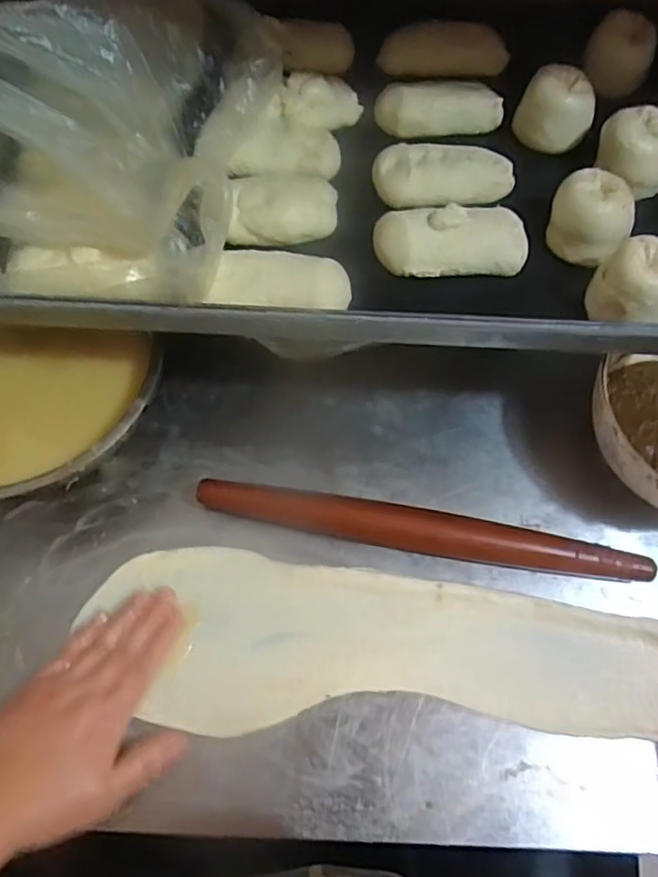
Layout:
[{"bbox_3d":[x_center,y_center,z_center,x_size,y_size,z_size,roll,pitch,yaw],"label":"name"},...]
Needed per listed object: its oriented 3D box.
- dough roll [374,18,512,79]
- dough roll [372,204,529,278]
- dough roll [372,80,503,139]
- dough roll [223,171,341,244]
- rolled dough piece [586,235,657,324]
[{"bbox_3d":[0.106,-0.359,0.556,0.117,0.031,0.039,-1,63,-2],"label":"dough roll"},{"bbox_3d":[0.090,-0.144,0.439,0.108,0.027,0.045,0,63,-1],"label":"dough roll"},{"bbox_3d":[0.096,-0.278,0.507,0.105,0.031,0.037,-4,63,-3],"label":"dough roll"},{"bbox_3d":[-0.034,-0.174,0.453,0.080,0.027,0.049,-1,63,-1],"label":"dough roll"},{"bbox_3d":[0.211,-0.102,0.408,0.057,0.044,0.045,35,68,16],"label":"rolled dough piece"}]

